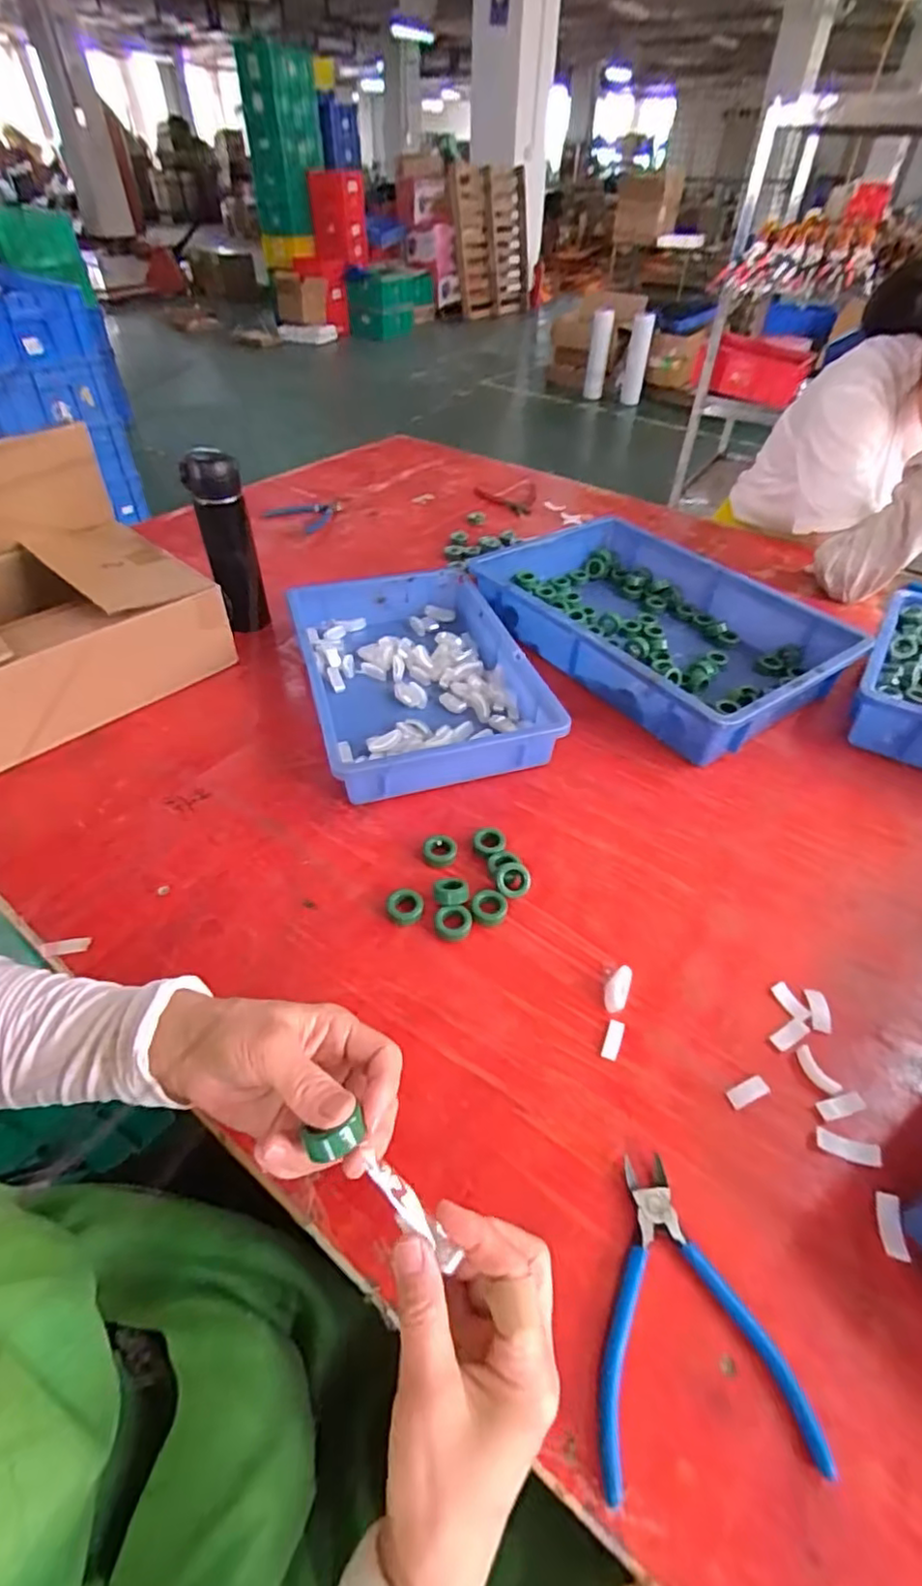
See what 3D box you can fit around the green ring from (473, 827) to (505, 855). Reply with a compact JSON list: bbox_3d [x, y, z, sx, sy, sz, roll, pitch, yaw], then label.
[{"bbox_3d":[0.027,0.045,0.580,0.030,0.009,0.034,9,45,7],"label":"green ring"}]

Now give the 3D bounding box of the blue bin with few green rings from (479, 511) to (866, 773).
[{"bbox_3d":[0.248,-0.219,0.806,0.289,0.079,0.432,-27,51,-26],"label":"blue bin with few green rings"}]

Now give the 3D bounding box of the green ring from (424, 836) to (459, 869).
[{"bbox_3d":[-0.019,0.055,0.574,0.031,0.010,0.032,1,44,-1],"label":"green ring"}]

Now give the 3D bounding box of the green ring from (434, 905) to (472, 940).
[{"bbox_3d":[-0.006,0.109,0.518,0.031,0.011,0.027,-5,45,-7],"label":"green ring"}]

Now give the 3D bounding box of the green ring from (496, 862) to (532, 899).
[{"bbox_3d":[0.046,0.076,0.541,0.030,0.029,0.008,-11,3,0],"label":"green ring"}]

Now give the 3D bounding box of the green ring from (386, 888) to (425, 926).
[{"bbox_3d":[-0.048,0.098,0.531,0.031,0.012,0.032,1,44,-1],"label":"green ring"}]

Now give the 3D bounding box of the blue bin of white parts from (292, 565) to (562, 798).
[{"bbox_3d":[-0.055,-0.146,0.737,0.240,0.066,0.367,-11,46,-13],"label":"blue bin of white parts"}]

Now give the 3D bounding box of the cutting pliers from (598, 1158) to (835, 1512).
[{"bbox_3d":[0.121,0.289,0.350,0.112,0.007,0.141,-3,45,-5],"label":"cutting pliers"}]

